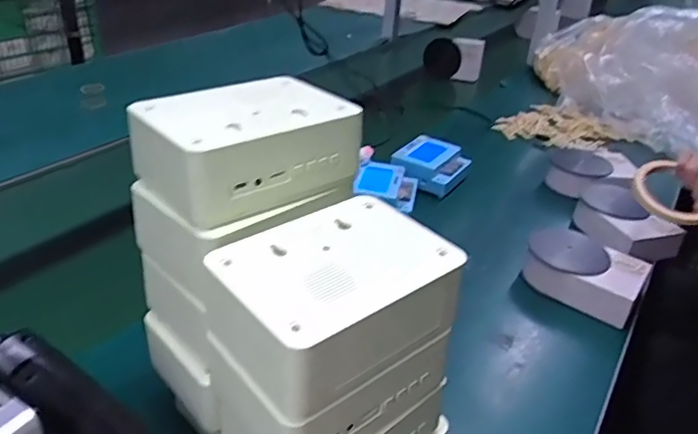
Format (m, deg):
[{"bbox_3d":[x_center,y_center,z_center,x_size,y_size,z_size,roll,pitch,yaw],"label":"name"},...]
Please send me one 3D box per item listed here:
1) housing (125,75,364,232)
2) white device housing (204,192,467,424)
[{"bbox_3d":[-0.072,-0.055,0.410,0.107,0.050,0.141,29,40,35],"label":"housing"},{"bbox_3d":[-0.012,0.050,0.360,0.143,0.060,0.106,-20,39,-33],"label":"white device housing"}]

